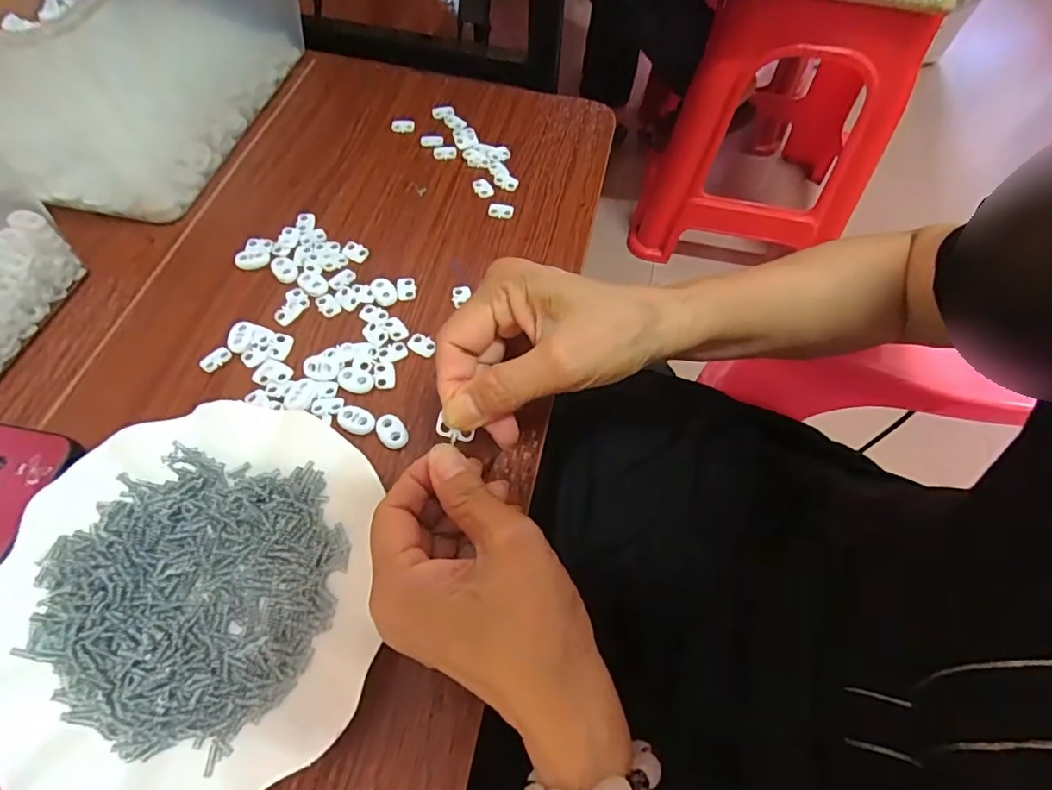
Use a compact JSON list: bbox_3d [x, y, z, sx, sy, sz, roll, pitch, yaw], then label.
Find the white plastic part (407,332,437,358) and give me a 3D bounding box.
[{"bbox_3d":[-0.067,-0.033,0.352,0.020,0.004,0.012,27,62,12],"label":"white plastic part"}]

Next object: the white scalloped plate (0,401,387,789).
[{"bbox_3d":[-0.160,0.093,0.265,0.169,0.021,0.179,1,60,-2],"label":"white scalloped plate"}]

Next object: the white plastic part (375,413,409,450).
[{"bbox_3d":[-0.078,0.022,0.321,0.016,0.007,0.022,-31,66,-19],"label":"white plastic part"}]

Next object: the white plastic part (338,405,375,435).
[{"bbox_3d":[-0.100,0.015,0.322,0.023,0.005,0.015,24,62,11],"label":"white plastic part"}]

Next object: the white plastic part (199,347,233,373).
[{"bbox_3d":[-0.194,-0.022,0.342,0.011,0.004,0.019,35,64,16],"label":"white plastic part"}]

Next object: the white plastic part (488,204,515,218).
[{"bbox_3d":[-0.019,-0.141,0.418,0.020,0.004,0.012,11,60,3],"label":"white plastic part"}]

